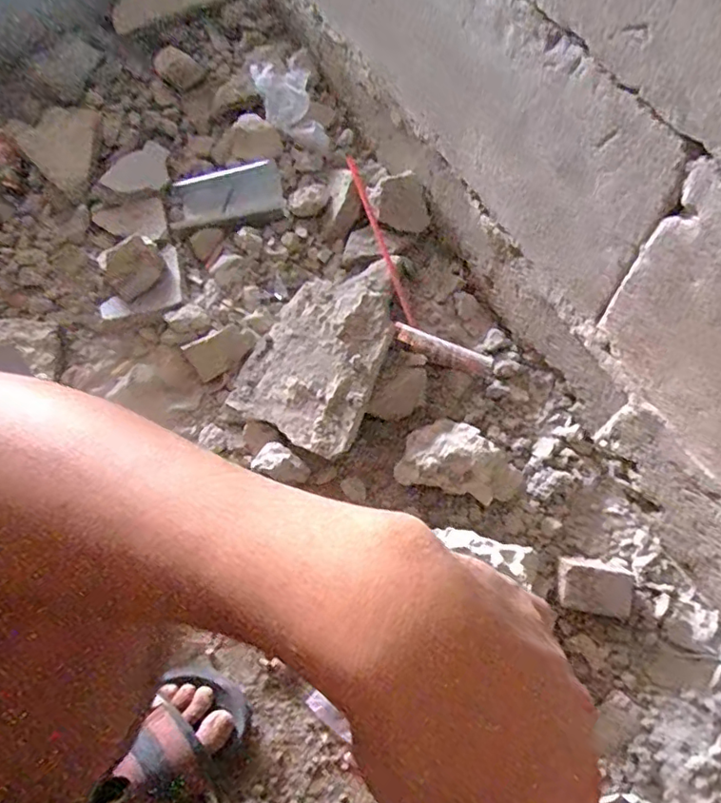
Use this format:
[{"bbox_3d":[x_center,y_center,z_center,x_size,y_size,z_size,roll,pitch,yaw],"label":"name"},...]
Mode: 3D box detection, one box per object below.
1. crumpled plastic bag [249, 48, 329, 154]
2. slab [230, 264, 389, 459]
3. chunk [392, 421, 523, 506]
[{"bbox_3d":[-0.093,-0.397,0.767,0.076,0.052,0.131,-17,66,-5],"label":"crumpled plastic bag"},{"bbox_3d":[-0.036,-0.068,0.639,0.147,0.050,0.232,24,69,13],"label":"slab"},{"bbox_3d":[0.108,0.063,0.604,0.128,0.050,0.081,17,68,10],"label":"chunk"}]

